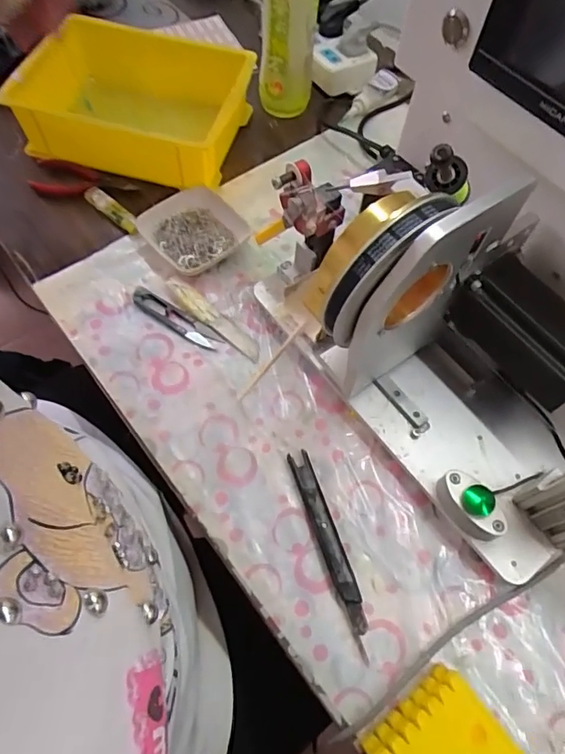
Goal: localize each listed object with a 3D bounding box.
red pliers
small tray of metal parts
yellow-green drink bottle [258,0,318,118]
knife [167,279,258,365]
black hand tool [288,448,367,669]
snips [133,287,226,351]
[{"bbox_3d":[-0.227,-0.222,0.575,0.119,0.011,0.047,12,62,3],"label":"red pliers"},{"bbox_3d":[-0.098,-0.159,0.545,0.093,0.025,0.098,-35,69,-19],"label":"small tray of metal parts"},{"bbox_3d":[0.006,-0.423,0.580,0.065,0.210,0.067,2,62,-2],"label":"yellow-green drink bottle"},{"bbox_3d":[-0.069,-0.058,0.505,0.123,0.012,0.026,42,68,17],"label":"knife"},{"bbox_3d":[0.039,0.136,0.408,0.019,0.014,0.158,-16,64,-11],"label":"black hand tool"},{"bbox_3d":[-0.107,-0.058,0.503,0.105,0.005,0.021,32,65,13],"label":"snips"}]

